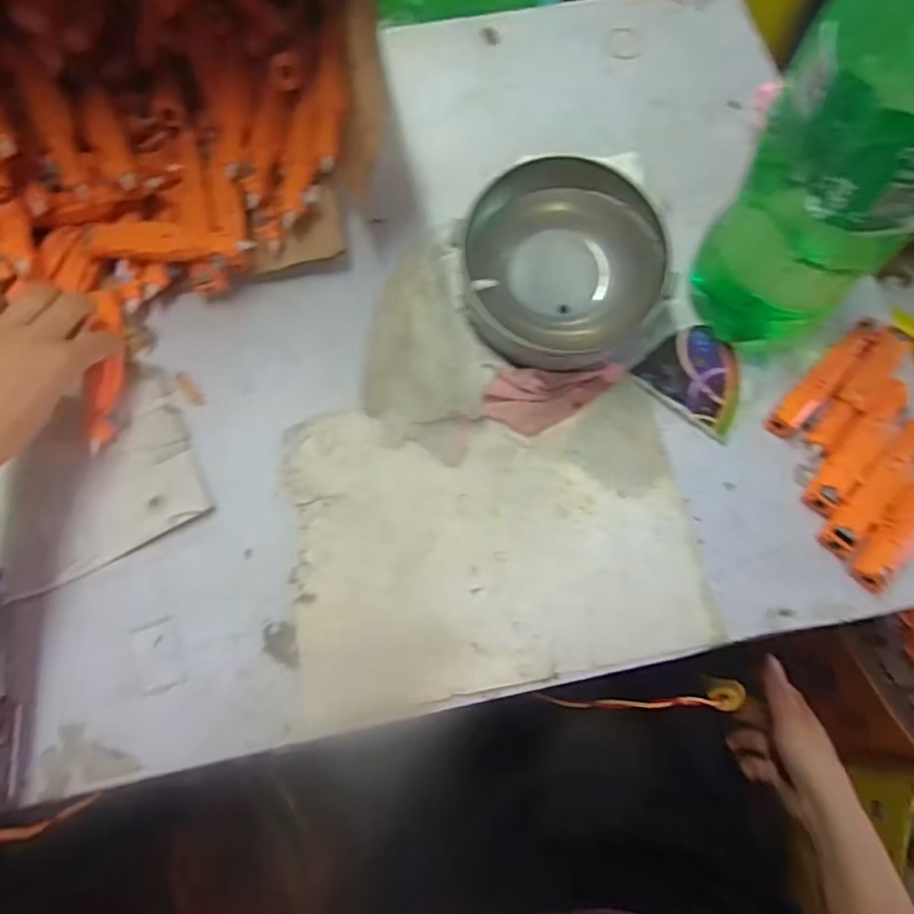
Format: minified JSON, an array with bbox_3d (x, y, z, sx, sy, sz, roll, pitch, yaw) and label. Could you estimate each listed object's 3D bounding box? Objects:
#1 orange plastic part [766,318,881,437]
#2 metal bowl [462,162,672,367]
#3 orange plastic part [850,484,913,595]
[{"bbox_3d":[0.273,-0.059,0.457,0.022,0.013,0.117,42,78,14],"label":"orange plastic part"},{"bbox_3d":[0.077,-0.139,0.450,0.145,0.048,0.143,2,102,7],"label":"metal bowl"},{"bbox_3d":[0.312,0.040,0.426,0.031,0.019,0.122,40,78,14],"label":"orange plastic part"}]

